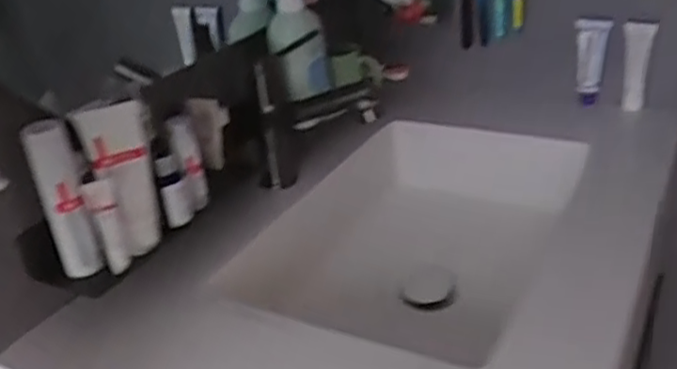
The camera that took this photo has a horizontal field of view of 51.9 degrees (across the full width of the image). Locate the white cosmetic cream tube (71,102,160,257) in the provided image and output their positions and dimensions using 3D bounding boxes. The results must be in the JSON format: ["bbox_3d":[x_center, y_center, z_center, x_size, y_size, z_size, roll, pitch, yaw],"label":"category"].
[{"bbox_3d":[-0.214,-0.002,0.699,0.062,0.154,0.032,-15,28,-18],"label":"white cosmetic cream tube"}]

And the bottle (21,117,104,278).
[{"bbox_3d":[-0.263,0.015,0.672,0.041,0.155,0.034,-18,29,-22],"label":"bottle"}]

